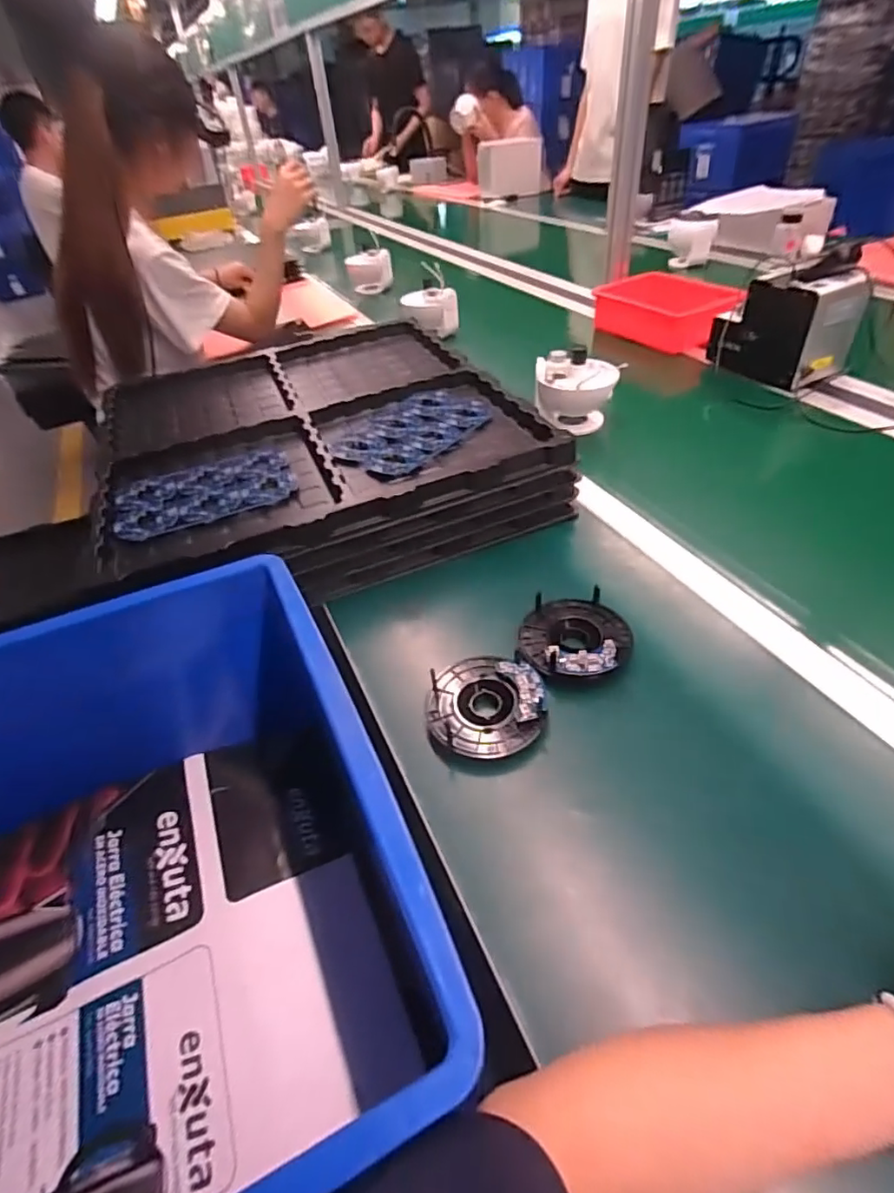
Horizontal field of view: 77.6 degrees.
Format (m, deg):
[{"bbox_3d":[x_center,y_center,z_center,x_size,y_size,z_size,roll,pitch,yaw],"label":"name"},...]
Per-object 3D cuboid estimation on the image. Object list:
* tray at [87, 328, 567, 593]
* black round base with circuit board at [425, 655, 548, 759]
[{"bbox_3d":[-0.205,-0.249,0.789,0.513,0.033,0.593,-20,43,-13],"label":"tray"},{"bbox_3d":[0.033,0.088,0.474,0.097,0.025,0.090,-4,43,4],"label":"black round base with circuit board"}]

